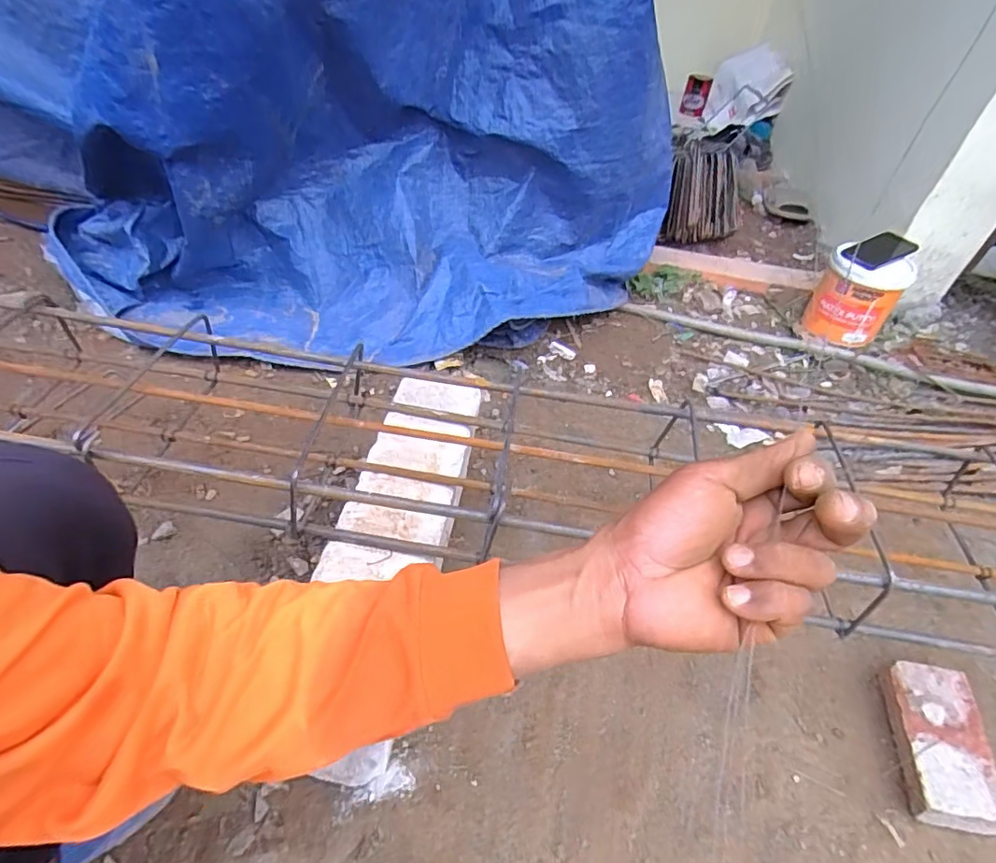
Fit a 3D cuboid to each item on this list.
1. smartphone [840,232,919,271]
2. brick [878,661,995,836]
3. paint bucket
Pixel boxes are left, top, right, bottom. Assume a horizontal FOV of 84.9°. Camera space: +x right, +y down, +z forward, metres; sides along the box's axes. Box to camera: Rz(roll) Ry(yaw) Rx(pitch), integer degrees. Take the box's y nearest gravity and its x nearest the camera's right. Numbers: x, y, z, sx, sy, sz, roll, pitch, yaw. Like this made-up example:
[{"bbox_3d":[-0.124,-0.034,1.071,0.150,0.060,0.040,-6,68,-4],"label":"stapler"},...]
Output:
[{"bbox_3d":[0.807,-0.382,1.156,0.165,0.012,0.074,-25,65,-17],"label":"smartphone"},{"bbox_3d":[0.487,0.343,0.603,0.077,0.046,0.154,13,46,7],"label":"brick"},{"bbox_3d":[0.772,-0.293,1.178,0.151,0.156,0.151,5,45,-5],"label":"paint bucket"}]

